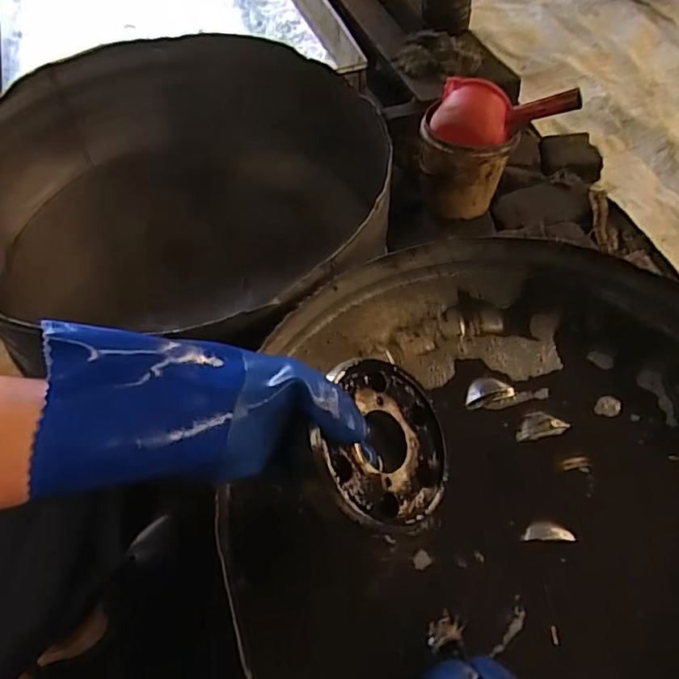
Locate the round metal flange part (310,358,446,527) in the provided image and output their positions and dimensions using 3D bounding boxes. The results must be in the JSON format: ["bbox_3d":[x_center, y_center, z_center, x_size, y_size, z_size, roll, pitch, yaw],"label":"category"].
[{"bbox_3d":[0.034,0.076,0.422,0.112,0.016,0.122,18,58,-32],"label":"round metal flange part"}]

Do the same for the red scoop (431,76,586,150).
[{"bbox_3d":[0.287,-0.394,1.011,0.242,0.089,0.120,17,58,11],"label":"red scoop"}]

